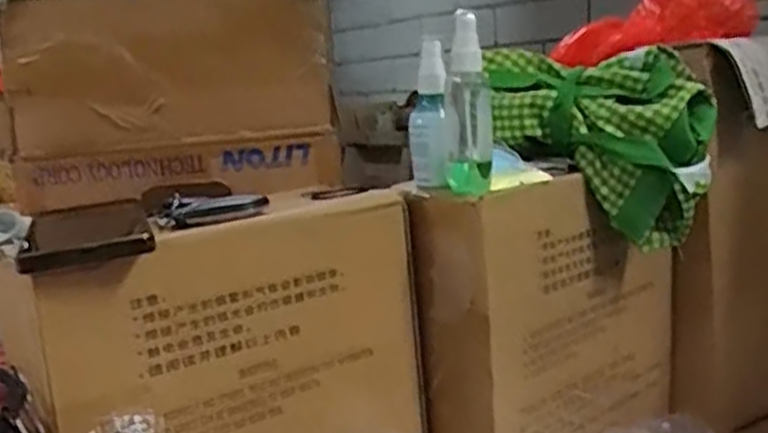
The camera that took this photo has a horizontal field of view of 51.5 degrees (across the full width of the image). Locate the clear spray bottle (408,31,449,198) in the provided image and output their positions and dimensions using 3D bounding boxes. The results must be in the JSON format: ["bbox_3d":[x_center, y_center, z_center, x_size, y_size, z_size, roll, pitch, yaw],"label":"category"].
[{"bbox_3d":[0.035,-0.079,0.634,0.030,0.115,0.038,-3,9,3],"label":"clear spray bottle"}]

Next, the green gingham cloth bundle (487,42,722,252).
[{"bbox_3d":[0.181,-0.060,0.687,0.184,0.154,0.100,-1,10,9],"label":"green gingham cloth bundle"}]

